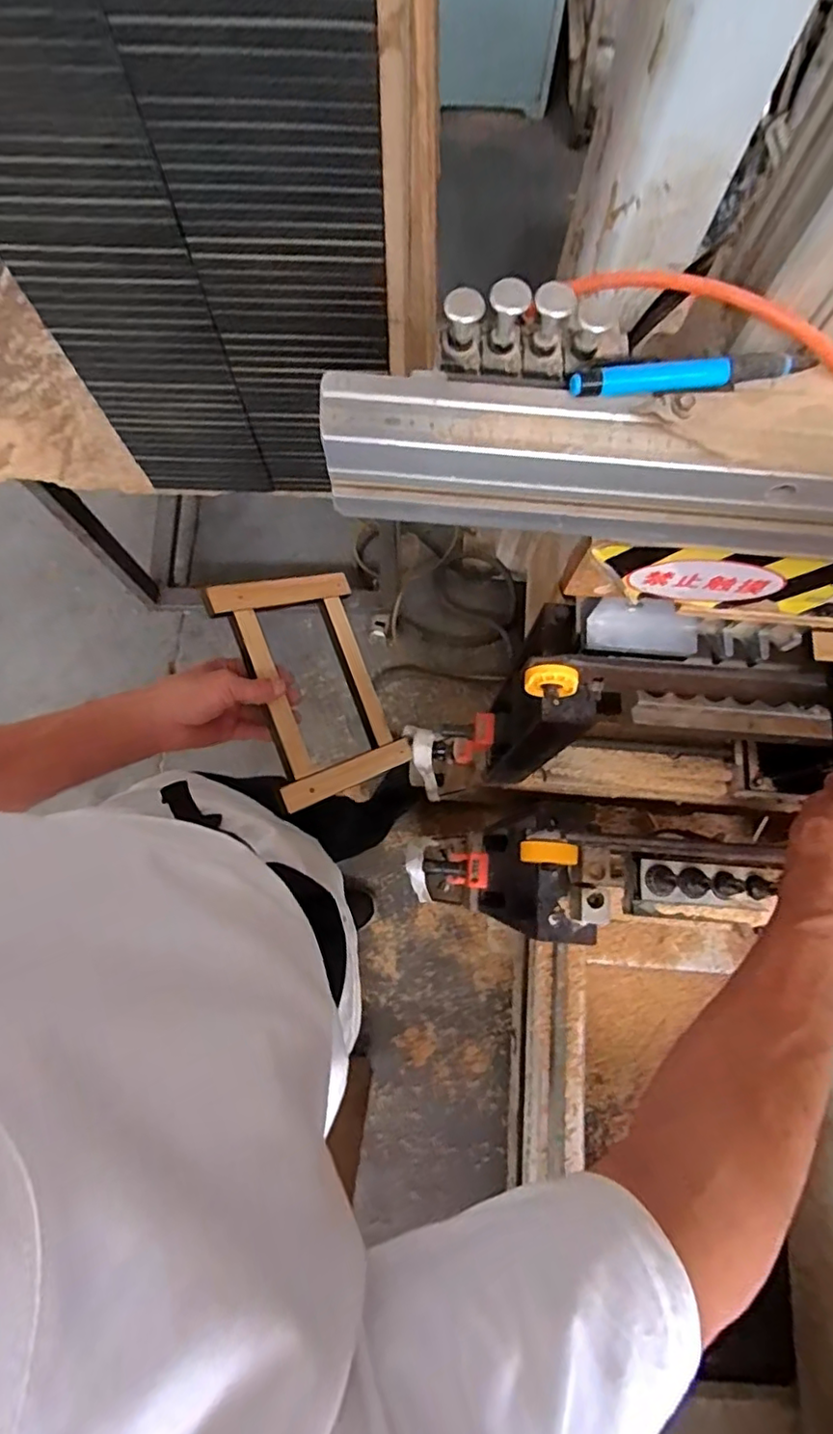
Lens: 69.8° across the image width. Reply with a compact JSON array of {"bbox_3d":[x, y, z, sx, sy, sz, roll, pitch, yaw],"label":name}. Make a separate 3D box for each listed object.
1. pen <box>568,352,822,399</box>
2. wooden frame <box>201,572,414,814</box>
[{"bbox_3d":[0.140,-0.172,0.298,0.126,0.011,0.012,-9,76,-3],"label":"pen"},{"bbox_3d":[-0.110,-0.037,0.656,0.184,0.023,0.239,-22,91,-45],"label":"wooden frame"}]

